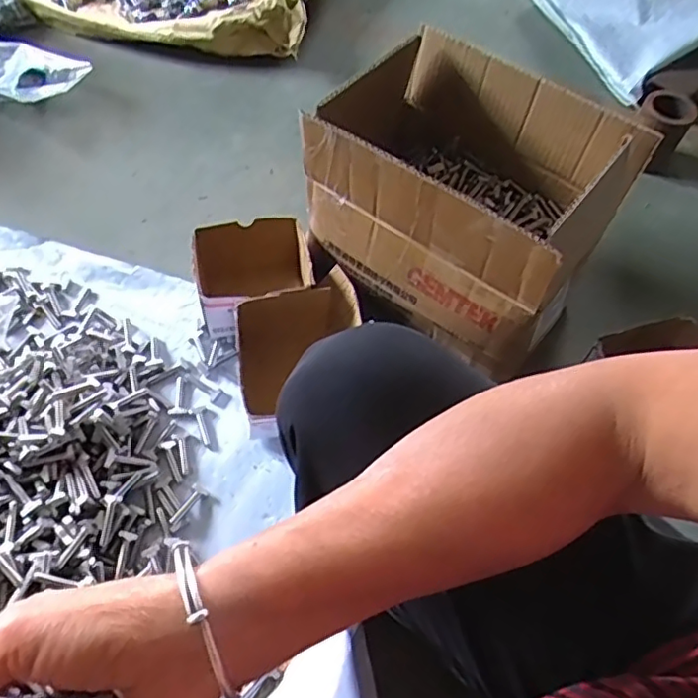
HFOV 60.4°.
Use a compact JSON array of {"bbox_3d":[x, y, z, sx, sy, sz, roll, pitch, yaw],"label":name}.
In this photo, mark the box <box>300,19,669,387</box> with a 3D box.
[{"bbox_3d":[0.136,-0.190,0.733,0.333,0.226,0.231,36,65,17],"label":"box"}]

